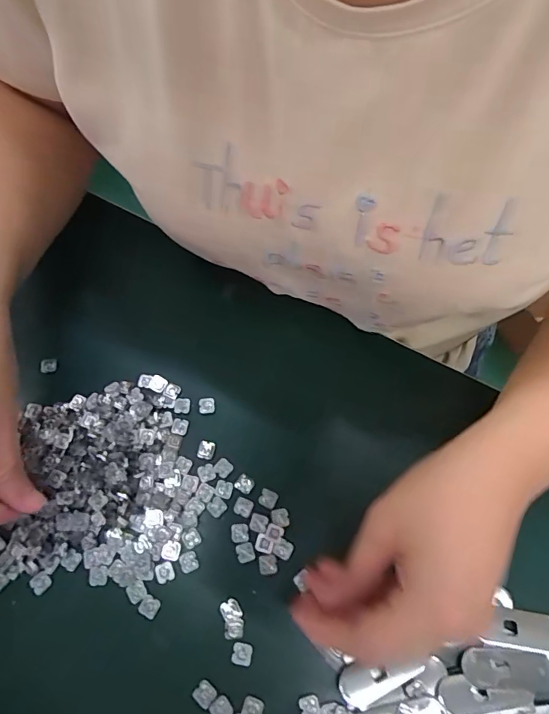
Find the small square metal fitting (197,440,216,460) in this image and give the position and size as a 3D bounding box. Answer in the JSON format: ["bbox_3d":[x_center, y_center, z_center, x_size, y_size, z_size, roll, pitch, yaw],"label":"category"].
[{"bbox_3d":[-0.045,0.060,0.295,0.010,0.004,0.012,11,68,5],"label":"small square metal fitting"}]

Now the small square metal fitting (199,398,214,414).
[{"bbox_3d":[-0.046,0.033,0.311,0.010,0.005,0.010,-3,67,-1],"label":"small square metal fitting"}]

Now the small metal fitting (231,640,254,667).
[{"bbox_3d":[-0.018,0.163,0.250,0.011,0.004,0.011,9,68,5],"label":"small metal fitting"}]

